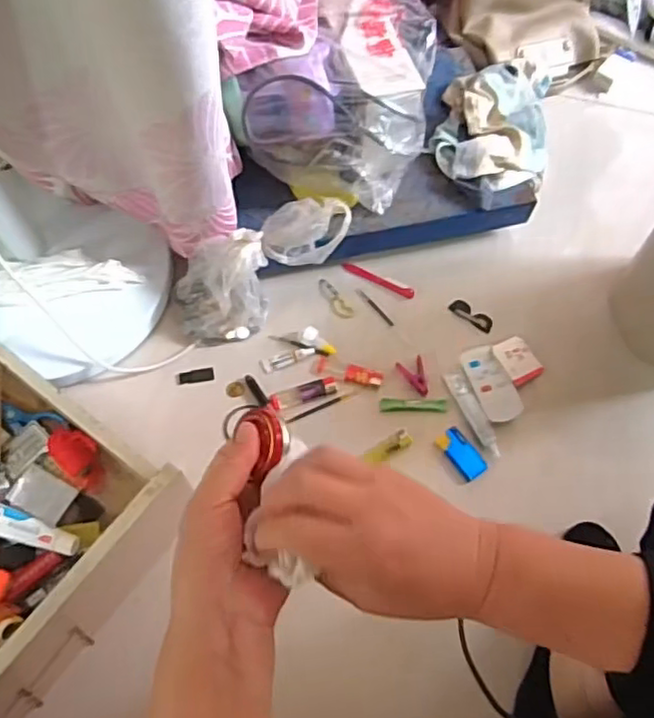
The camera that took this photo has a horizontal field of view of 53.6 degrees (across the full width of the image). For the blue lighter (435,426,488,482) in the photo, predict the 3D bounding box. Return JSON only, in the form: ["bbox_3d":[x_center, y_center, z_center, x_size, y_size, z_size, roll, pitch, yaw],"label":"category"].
[{"bbox_3d":[0.163,0.114,0.781,0.033,0.016,0.065,-31,70,-16],"label":"blue lighter"}]

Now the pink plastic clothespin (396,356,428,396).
[{"bbox_3d":[0.109,0.023,0.825,0.034,0.004,0.053,-6,65,-5],"label":"pink plastic clothespin"}]

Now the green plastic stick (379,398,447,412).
[{"bbox_3d":[0.108,0.058,0.809,0.082,0.006,0.019,1,65,-2],"label":"green plastic stick"}]

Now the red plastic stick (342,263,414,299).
[{"bbox_3d":[0.072,-0.110,0.893,0.104,0.005,0.018,25,66,9],"label":"red plastic stick"}]

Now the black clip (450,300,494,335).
[{"bbox_3d":[0.197,-0.059,0.876,0.063,0.004,0.023,36,68,14],"label":"black clip"}]

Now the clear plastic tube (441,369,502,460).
[{"bbox_3d":[0.182,0.066,0.803,0.025,0.005,0.118,-20,67,-11],"label":"clear plastic tube"}]

